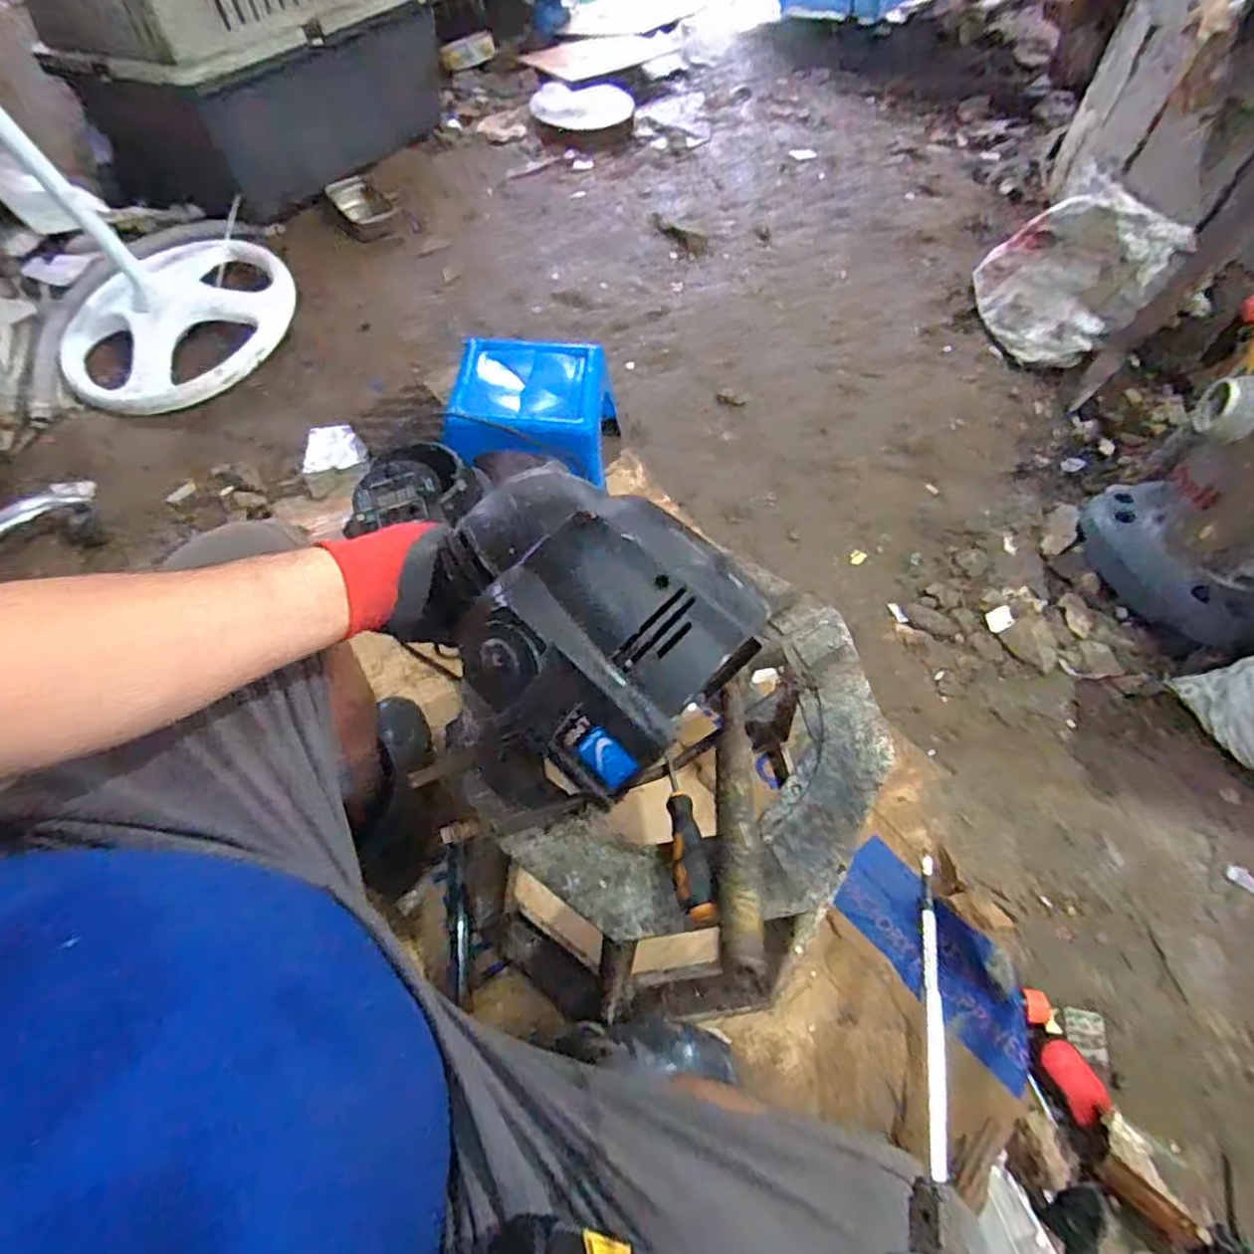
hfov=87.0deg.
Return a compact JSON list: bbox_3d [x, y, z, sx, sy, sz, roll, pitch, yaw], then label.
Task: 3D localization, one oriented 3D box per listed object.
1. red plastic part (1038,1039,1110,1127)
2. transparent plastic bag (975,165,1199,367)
[{"bbox_3d":[0.510,0.513,0.747,0.045,0.018,0.075,-18,60,-11],"label":"red plastic part"},{"bbox_3d":[0.947,-0.768,1.432,0.225,0.269,0.335,-34,64,-20],"label":"transparent plastic bag"}]

